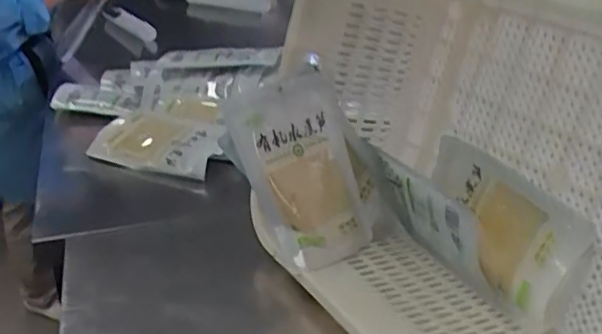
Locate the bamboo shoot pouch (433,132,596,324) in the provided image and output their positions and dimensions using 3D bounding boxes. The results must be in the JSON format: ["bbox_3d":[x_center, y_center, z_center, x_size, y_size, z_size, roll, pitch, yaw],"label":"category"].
[{"bbox_3d":[0.259,0.079,0.836,0.027,0.151,0.273,4,26,-35],"label":"bamboo shoot pouch"}]

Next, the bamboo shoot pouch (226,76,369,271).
[{"bbox_3d":[0.016,0.004,0.865,0.176,0.254,0.050,-22,4,-30],"label":"bamboo shoot pouch"}]

